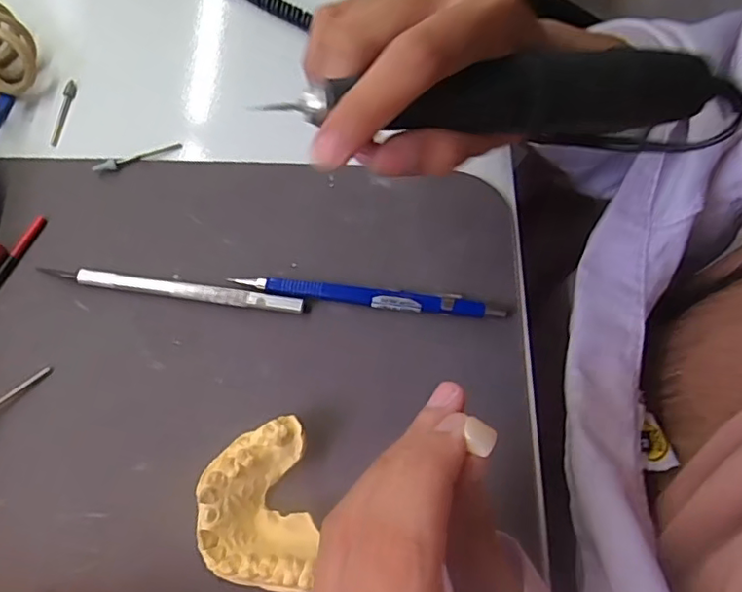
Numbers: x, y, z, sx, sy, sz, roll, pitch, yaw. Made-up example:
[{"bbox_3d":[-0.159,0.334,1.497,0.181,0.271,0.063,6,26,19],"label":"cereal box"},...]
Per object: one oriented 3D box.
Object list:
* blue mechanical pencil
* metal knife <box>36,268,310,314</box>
[{"bbox_3d":[0.000,0.001,0.292,0.136,0.008,0.013,5,69,0],"label":"blue mechanical pencil"},{"bbox_3d":[-0.101,-0.004,0.292,0.135,0.007,0.008,8,69,2],"label":"metal knife"}]

